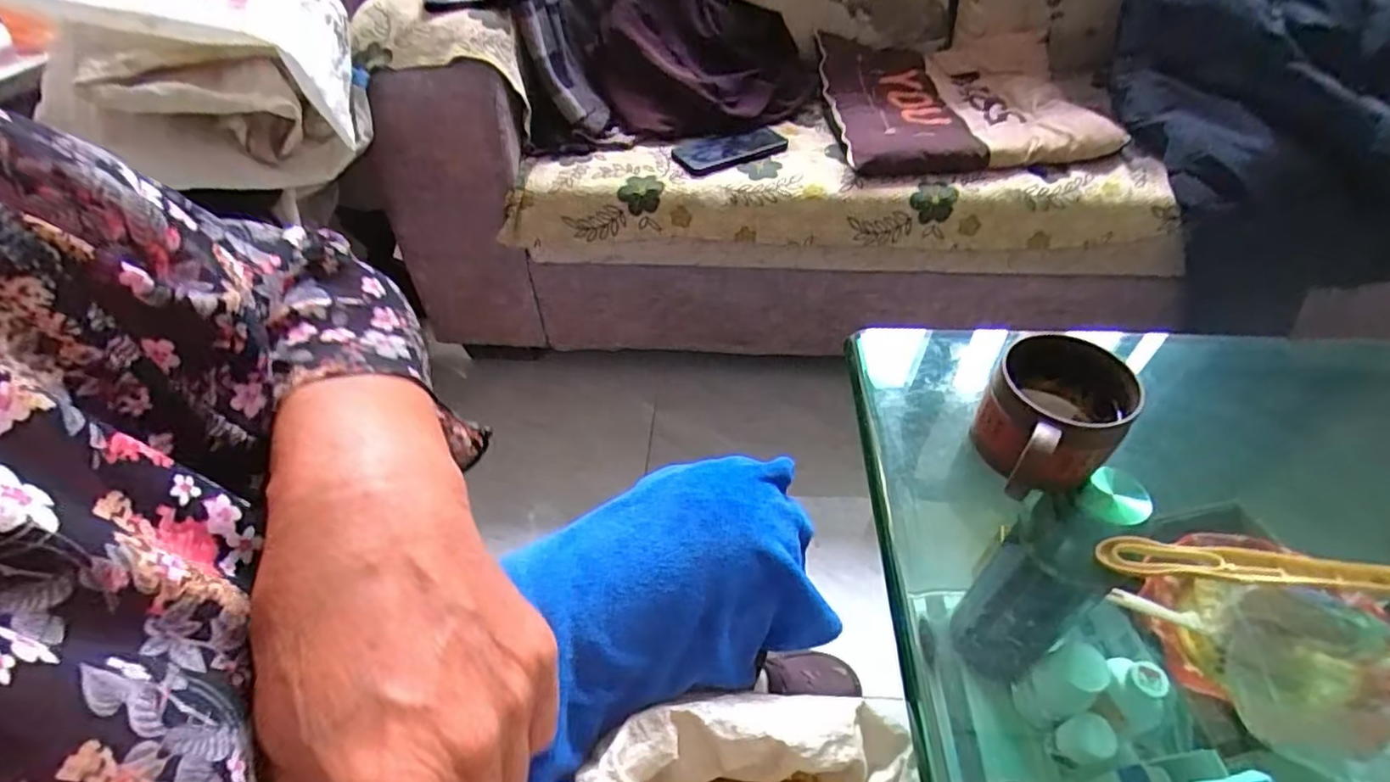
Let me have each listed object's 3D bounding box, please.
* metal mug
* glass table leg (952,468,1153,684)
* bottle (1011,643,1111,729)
[{"bbox_3d":[0.263,0.019,0.473,0.091,0.067,0.123,32,56,25],"label":"metal mug"},{"bbox_3d":[0.325,0.172,0.587,0.096,0.312,0.087,-27,54,-22],"label":"glass table leg"},{"bbox_3d":[0.343,0.281,0.601,0.042,0.112,0.048,-27,54,-22],"label":"bottle"}]

